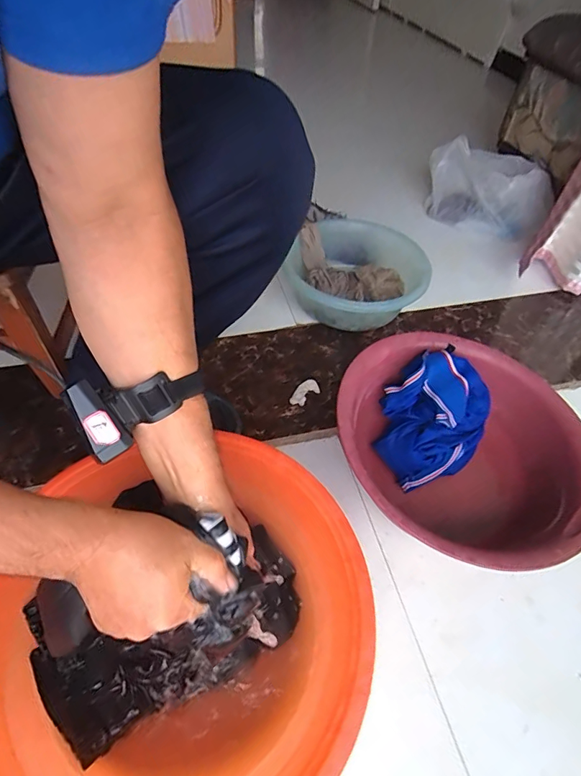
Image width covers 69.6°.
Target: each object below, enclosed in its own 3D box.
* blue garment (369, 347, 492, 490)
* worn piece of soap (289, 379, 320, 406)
[{"bbox_3d":[0.224,0.050,0.681,0.165,0.124,0.199,36,58,23],"label":"blue garment"},{"bbox_3d":[0.023,0.010,0.765,0.063,0.014,0.036,-36,61,-28],"label":"worn piece of soap"}]

